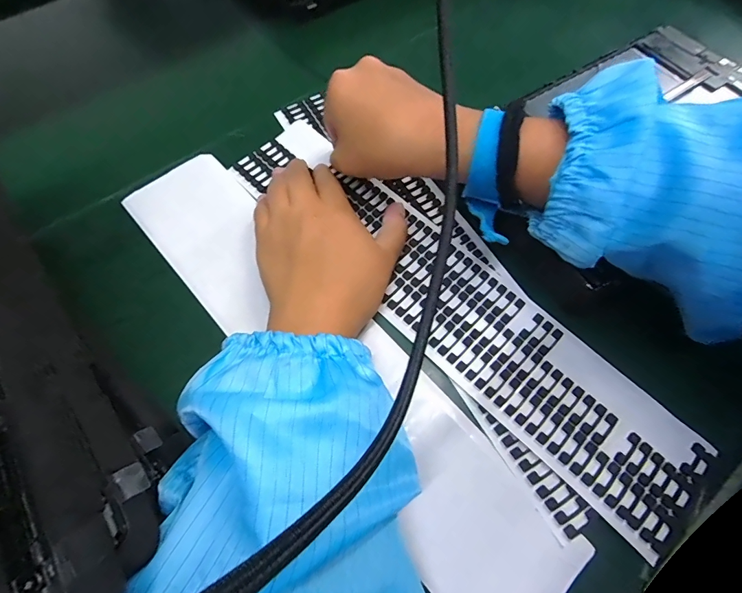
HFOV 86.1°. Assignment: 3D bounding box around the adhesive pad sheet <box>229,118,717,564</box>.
[{"bbox_3d":[0.042,-0.007,0.253,0.075,0.006,0.339,-39,71,-18],"label":"adhesive pad sheet"}]

